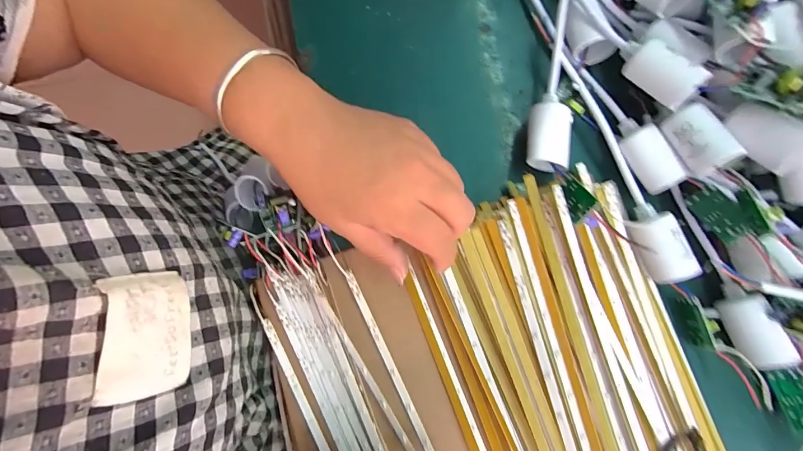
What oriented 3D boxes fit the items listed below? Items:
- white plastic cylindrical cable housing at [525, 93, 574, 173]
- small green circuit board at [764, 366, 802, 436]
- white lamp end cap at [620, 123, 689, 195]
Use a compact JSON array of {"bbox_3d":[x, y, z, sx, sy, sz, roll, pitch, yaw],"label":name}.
[{"bbox_3d":[0.107,-0.065,0.280,0.032,0.030,0.057,8,81,2],"label":"white plastic cylindrical cable housing"},{"bbox_3d":[0.261,0.116,0.249,0.019,0.004,0.040,-29,59,35],"label":"small green circuit board"},{"bbox_3d":[0.176,-0.047,0.263,0.021,0.019,0.045,-22,81,-3],"label":"white lamp end cap"}]

